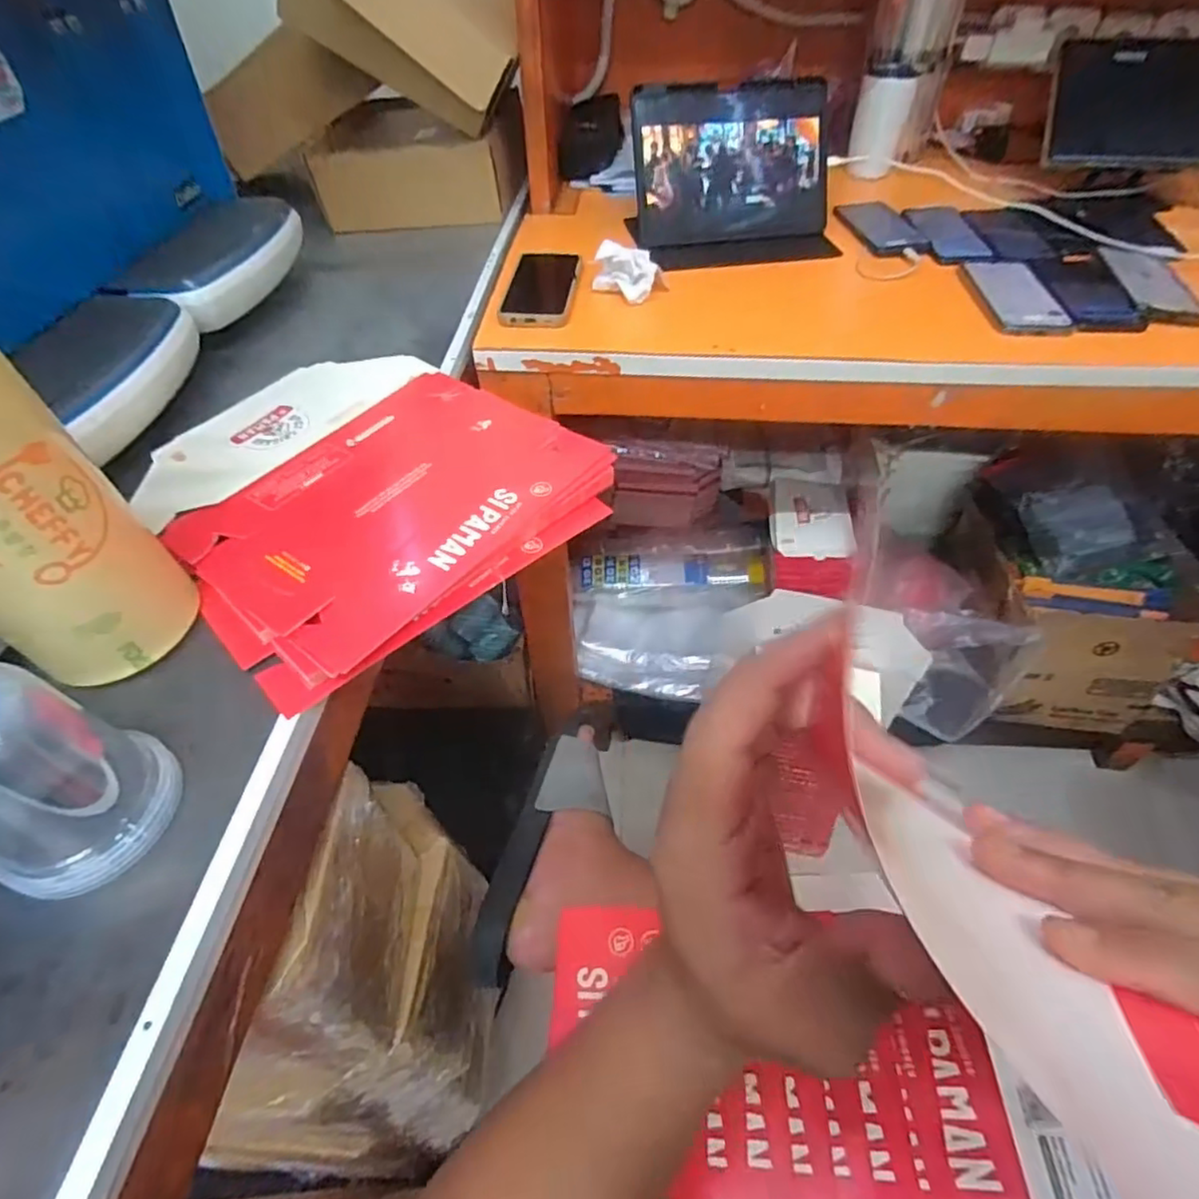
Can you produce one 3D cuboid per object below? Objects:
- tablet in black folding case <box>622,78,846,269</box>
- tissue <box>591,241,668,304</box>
[{"bbox_3d":[0.175,-0.552,0.844,0.262,0.170,0.137,-7,50,-4],"label":"tablet in black folding case"},{"bbox_3d":[0.035,-0.381,0.744,0.085,0.051,0.052,0,50,4],"label":"tissue"}]

